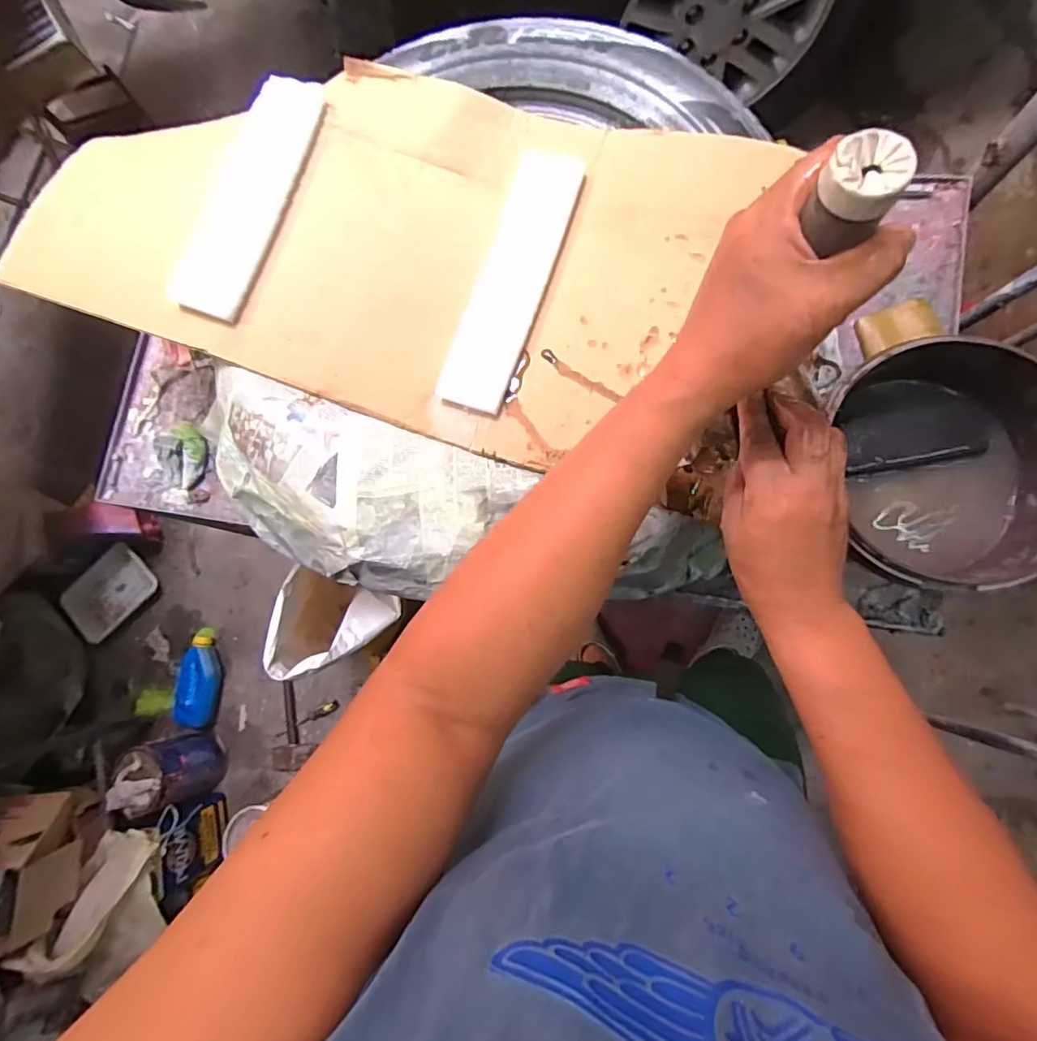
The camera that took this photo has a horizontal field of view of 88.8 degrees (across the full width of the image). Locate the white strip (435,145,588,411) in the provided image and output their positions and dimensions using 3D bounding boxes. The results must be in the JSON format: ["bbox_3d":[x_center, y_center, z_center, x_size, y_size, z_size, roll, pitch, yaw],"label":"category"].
[{"bbox_3d":[-0.007,-0.262,0.583,0.075,0.015,0.291,20,87,9],"label":"white strip"}]

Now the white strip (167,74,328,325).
[{"bbox_3d":[-0.299,-0.360,0.586,0.078,0.017,0.281,22,88,-14],"label":"white strip"}]

